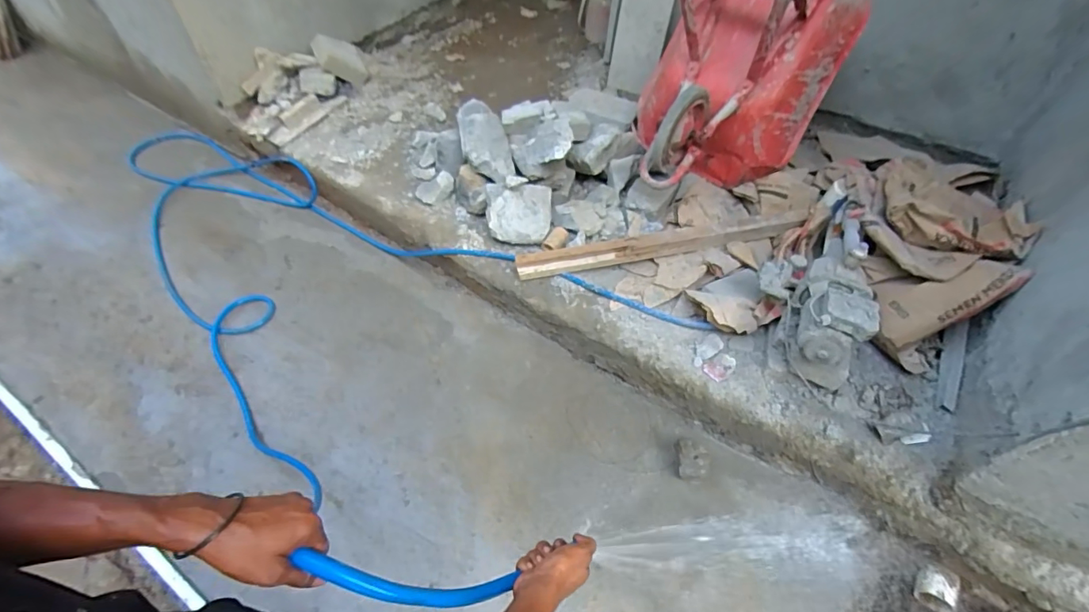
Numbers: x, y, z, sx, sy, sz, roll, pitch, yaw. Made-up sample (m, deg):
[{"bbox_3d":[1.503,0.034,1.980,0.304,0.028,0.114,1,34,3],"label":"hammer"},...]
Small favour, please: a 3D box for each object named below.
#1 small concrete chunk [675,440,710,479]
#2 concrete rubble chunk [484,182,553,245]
[{"bbox_3d":[0.452,0.463,1.422,0.101,0.073,0.116,0,52,-3],"label":"small concrete chunk"},{"bbox_3d":[-0.096,-0.351,1.731,0.241,0.161,0.163,1,51,1],"label":"concrete rubble chunk"}]

